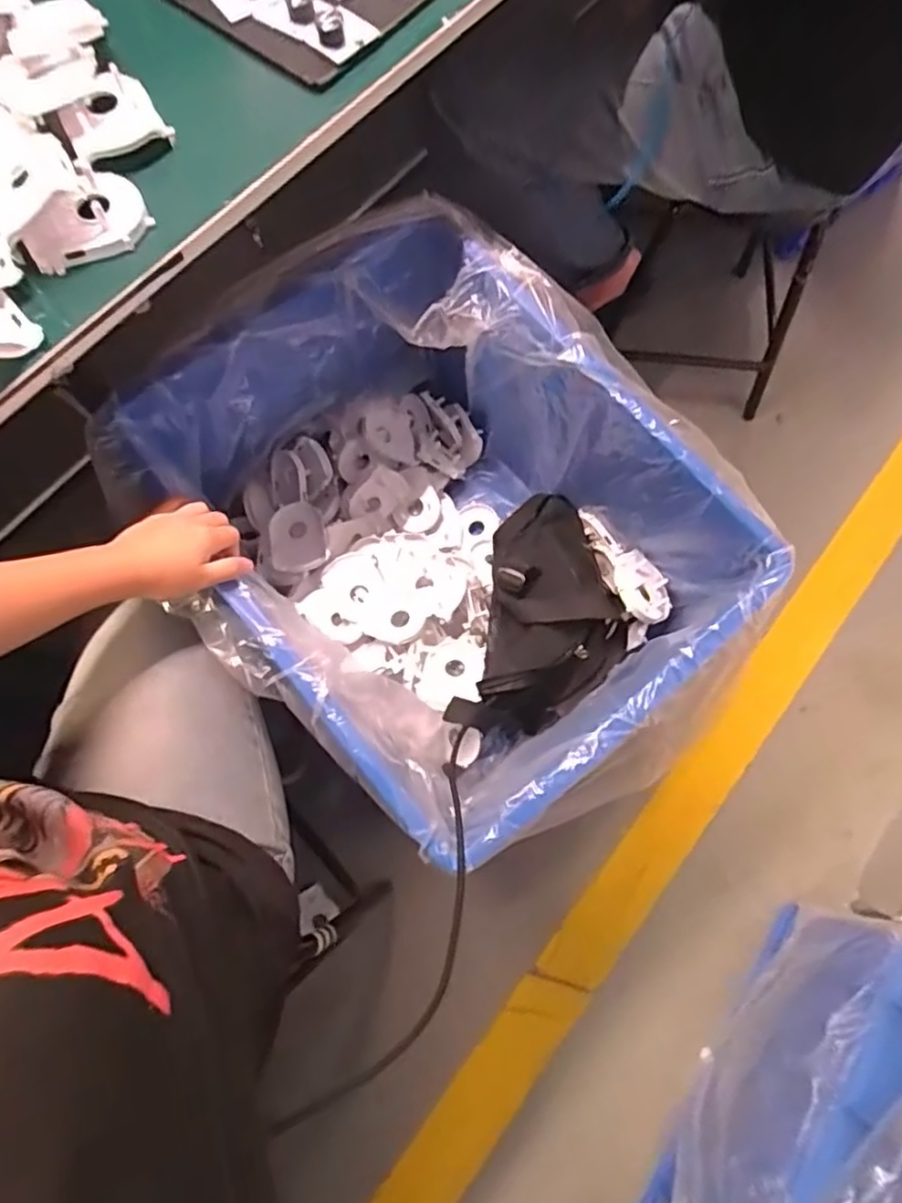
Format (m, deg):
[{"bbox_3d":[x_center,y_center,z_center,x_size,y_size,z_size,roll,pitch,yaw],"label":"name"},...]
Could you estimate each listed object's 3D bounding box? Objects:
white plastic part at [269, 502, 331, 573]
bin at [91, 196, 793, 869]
[{"bbox_3d":[-0.184,-0.079,0.769,0.068,0.016,0.081,-14,76,-4],"label":"white plastic part"},{"bbox_3d":[-0.009,-0.065,0.699,0.448,0.273,0.550,-40,79,-10],"label":"bin"}]

